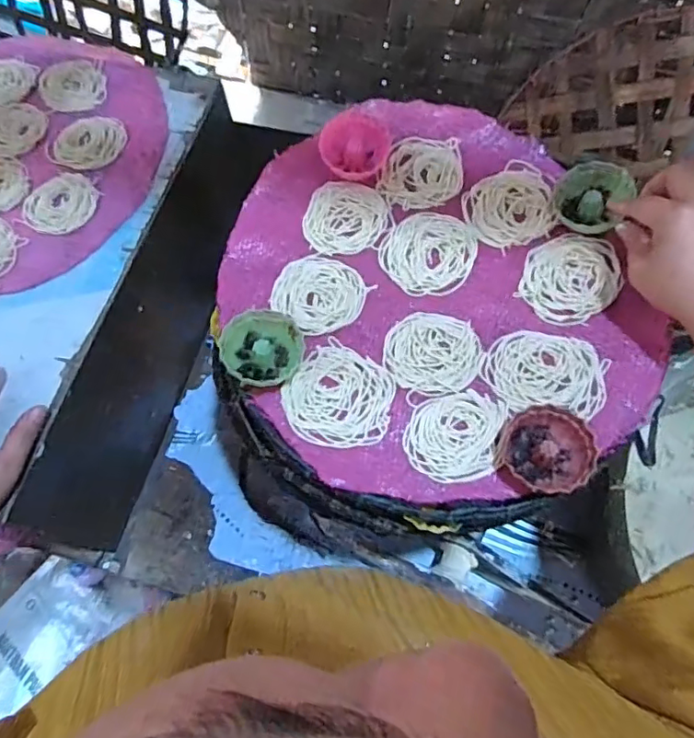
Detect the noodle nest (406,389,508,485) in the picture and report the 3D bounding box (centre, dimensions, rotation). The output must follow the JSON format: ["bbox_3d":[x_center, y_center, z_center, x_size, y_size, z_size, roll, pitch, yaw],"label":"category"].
[{"bbox_3d":[0.078,0.047,0.399,0.064,0.004,0.070,0,65,1],"label":"noodle nest"}]

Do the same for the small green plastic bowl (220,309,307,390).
[{"bbox_3d":[-0.063,-0.016,0.416,0.062,0.026,0.059,0,65,1],"label":"small green plastic bowl"}]

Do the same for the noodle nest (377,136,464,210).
[{"bbox_3d":[0.067,-0.179,0.495,0.072,0.006,0.077,8,66,4],"label":"noodle nest"}]

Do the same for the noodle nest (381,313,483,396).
[{"bbox_3d":[0.066,-0.012,0.427,0.071,0.004,0.066,18,67,9],"label":"noodle nest"}]

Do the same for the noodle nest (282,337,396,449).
[{"bbox_3d":[-0.006,0.019,0.415,0.079,0.004,0.079,11,66,6],"label":"noodle nest"}]

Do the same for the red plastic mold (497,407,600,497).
[{"bbox_3d":[0.139,0.056,0.380,0.058,0.025,0.061,0,65,1],"label":"red plastic mold"}]

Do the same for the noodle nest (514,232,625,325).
[{"bbox_3d":[0.182,-0.076,0.448,0.084,0.007,0.072,-35,70,-14],"label":"noodle nest"}]

